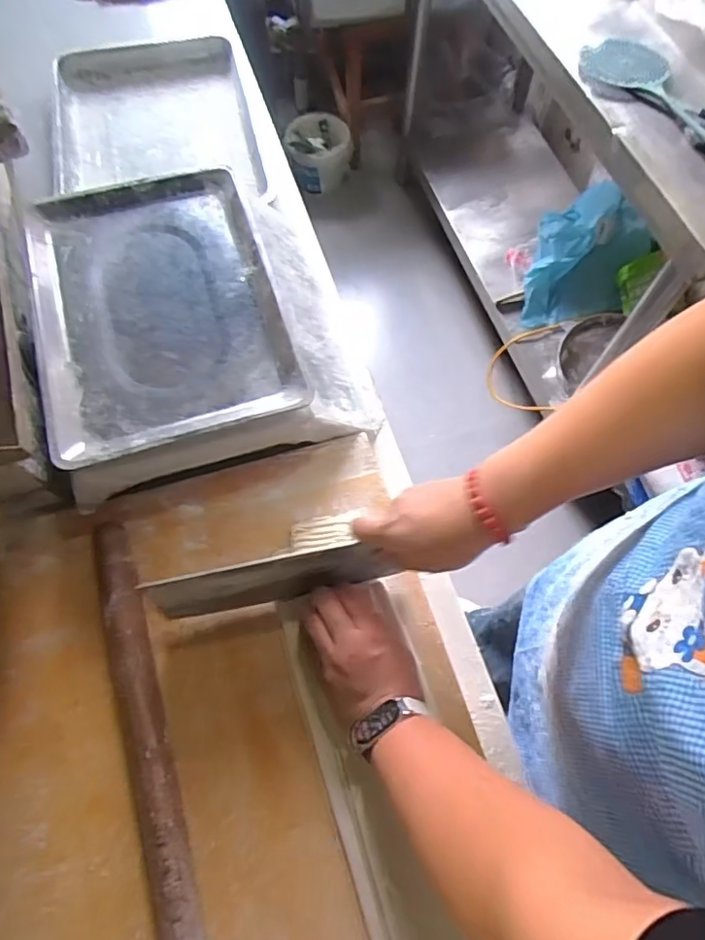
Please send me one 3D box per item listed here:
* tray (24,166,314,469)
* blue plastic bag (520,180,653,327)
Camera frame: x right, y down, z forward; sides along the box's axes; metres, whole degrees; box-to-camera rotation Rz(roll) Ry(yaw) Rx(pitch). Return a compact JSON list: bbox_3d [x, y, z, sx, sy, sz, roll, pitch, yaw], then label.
[{"bbox_3d":[-0.200,-0.173,0.576,0.240,0.024,0.323,-16,68,-7],"label":"tray"},{"bbox_3d":[0.584,-0.563,1.412,0.288,0.192,0.325,0,66,-1],"label":"blue plastic bag"}]

